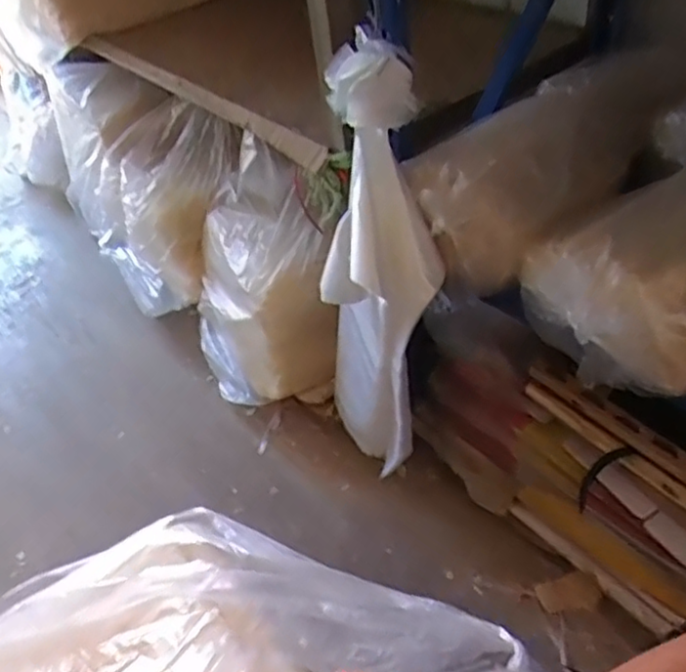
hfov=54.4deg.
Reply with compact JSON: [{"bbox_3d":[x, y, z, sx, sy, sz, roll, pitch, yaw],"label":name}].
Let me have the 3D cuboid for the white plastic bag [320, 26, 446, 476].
[{"bbox_3d":[0.046,-0.060,0.893,0.136,0.594,0.186,-6,41,-1],"label":"white plastic bag"}]

